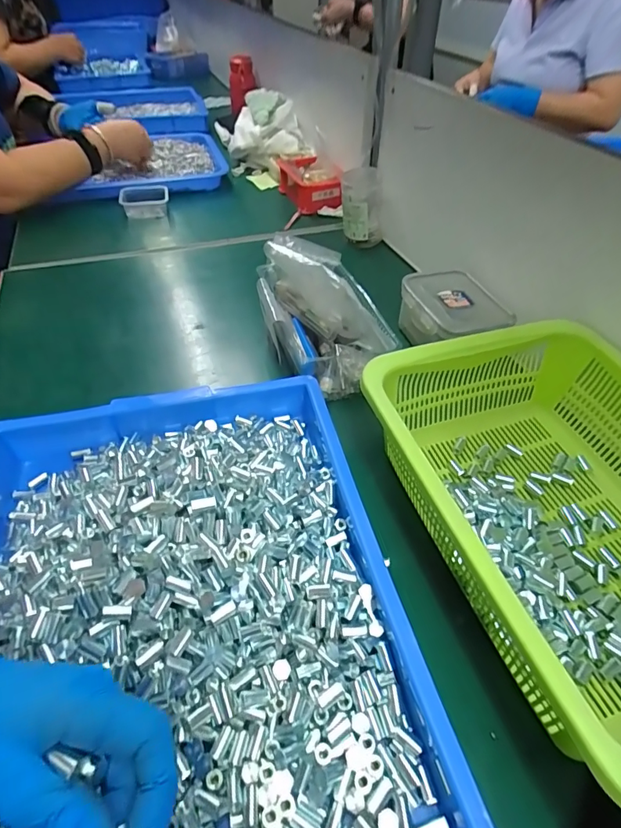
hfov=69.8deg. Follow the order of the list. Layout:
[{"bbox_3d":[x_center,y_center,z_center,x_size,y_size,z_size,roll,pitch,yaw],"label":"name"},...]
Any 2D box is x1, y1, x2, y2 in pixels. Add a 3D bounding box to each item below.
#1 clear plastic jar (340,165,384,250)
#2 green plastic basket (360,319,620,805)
[{"bbox_3d":[0.081,-0.325,0.705,0.068,0.093,0.072,1,47,0],"label":"clear plastic jar"},{"bbox_3d":[0.198,0.069,0.337,0.242,0.099,0.314,-11,49,-16],"label":"green plastic basket"}]

